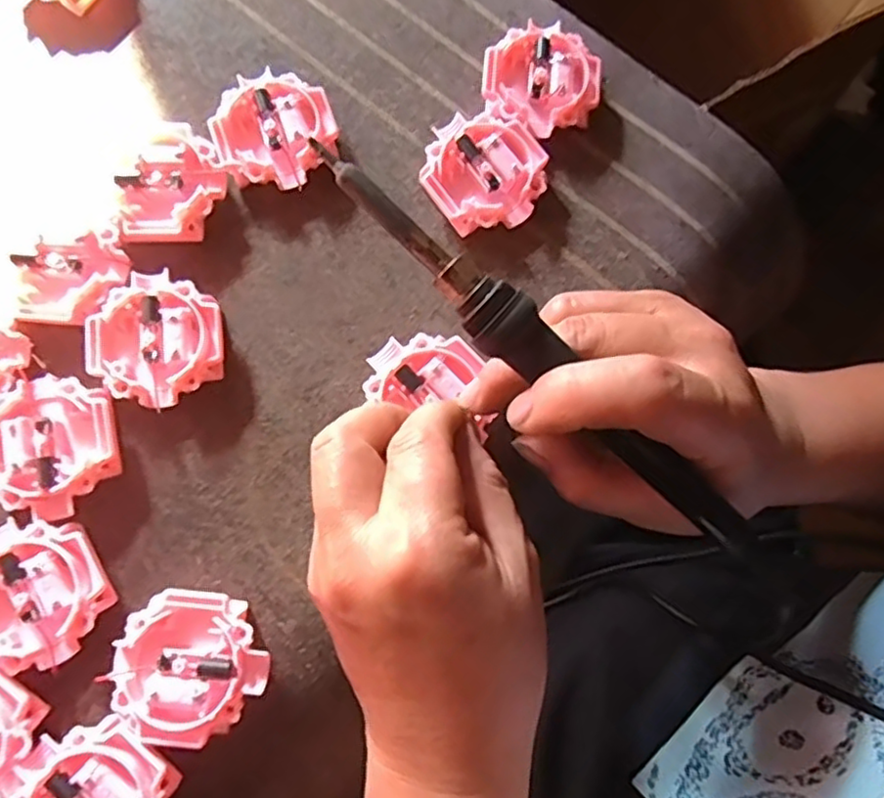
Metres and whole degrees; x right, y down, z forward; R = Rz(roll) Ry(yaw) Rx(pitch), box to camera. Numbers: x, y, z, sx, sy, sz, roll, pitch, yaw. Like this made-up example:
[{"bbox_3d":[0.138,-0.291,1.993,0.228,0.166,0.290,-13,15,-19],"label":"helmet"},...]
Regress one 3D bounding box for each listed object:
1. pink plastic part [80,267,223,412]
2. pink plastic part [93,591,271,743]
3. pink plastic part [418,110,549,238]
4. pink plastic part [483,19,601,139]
[{"bbox_3d":[-0.116,-0.024,0.275,0.052,0.015,0.052,-38,81,-8],"label":"pink plastic part"},{"bbox_3d":[-0.093,0.099,0.249,0.052,0.017,0.051,0,78,-1],"label":"pink plastic part"},{"bbox_3d":[0.019,-0.100,0.296,0.052,0.015,0.053,0,78,-1],"label":"pink plastic part"},{"bbox_3d":[0.046,-0.145,0.306,0.049,0.015,0.051,0,78,-1],"label":"pink plastic part"}]

